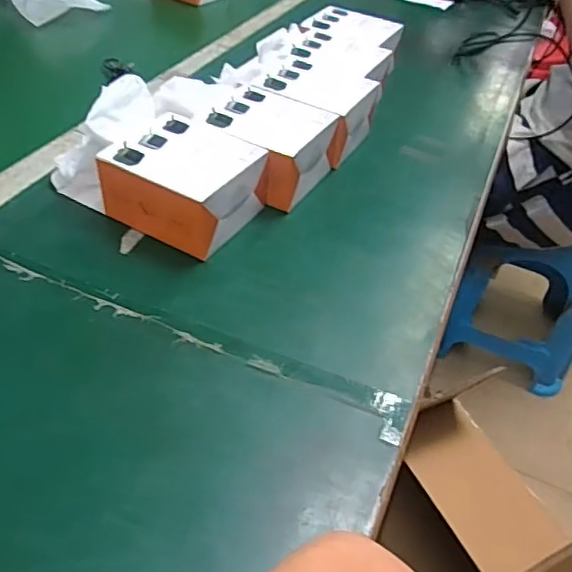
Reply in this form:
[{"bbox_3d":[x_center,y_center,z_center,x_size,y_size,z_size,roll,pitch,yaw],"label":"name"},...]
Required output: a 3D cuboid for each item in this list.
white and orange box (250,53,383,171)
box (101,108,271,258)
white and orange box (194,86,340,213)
[{"bbox_3d":[0.028,-0.192,0.617,0.114,0.069,0.113,25,46,18],"label":"white and orange box"},{"bbox_3d":[-0.091,-0.089,0.493,0.111,0.067,0.103,26,46,18],"label":"box"},{"bbox_3d":[-0.019,-0.135,0.551,0.103,0.065,0.103,25,46,17],"label":"white and orange box"}]

